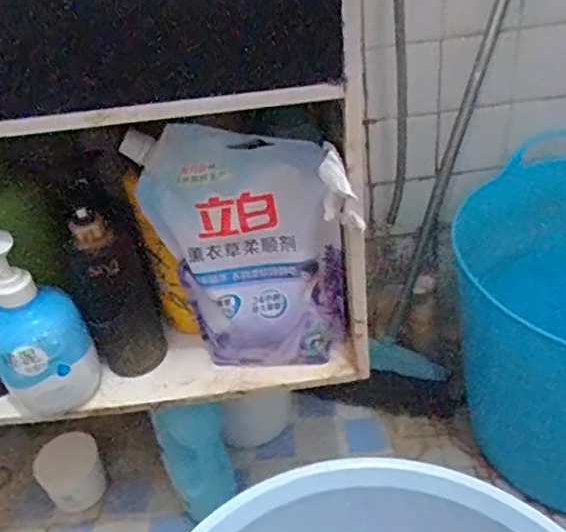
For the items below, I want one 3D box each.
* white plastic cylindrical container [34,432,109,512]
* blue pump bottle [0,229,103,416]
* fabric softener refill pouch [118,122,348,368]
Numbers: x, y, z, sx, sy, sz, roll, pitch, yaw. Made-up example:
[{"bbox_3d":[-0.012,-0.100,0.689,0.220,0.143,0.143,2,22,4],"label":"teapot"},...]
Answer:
[{"bbox_3d":[-0.313,0.311,0.865,0.091,0.088,0.077,-22,38,-18],"label":"white plastic cylindrical container"},{"bbox_3d":[-0.234,0.058,0.541,0.088,0.189,0.061,-12,34,-11],"label":"blue pump bottle"},{"bbox_3d":[-0.033,-0.010,0.549,0.186,0.234,0.069,4,38,17],"label":"fabric softener refill pouch"}]

